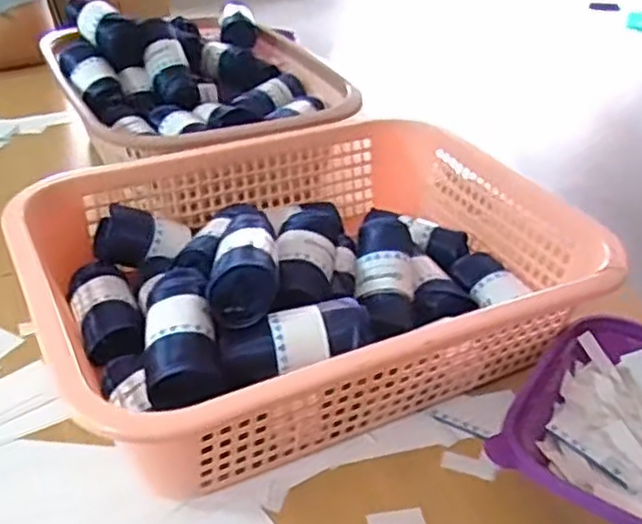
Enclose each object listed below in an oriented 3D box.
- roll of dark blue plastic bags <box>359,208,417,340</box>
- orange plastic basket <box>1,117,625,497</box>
[{"bbox_3d":[0.050,0.006,0.545,0.042,0.032,0.103,1,59,-5],"label":"roll of dark blue plastic bags"},{"bbox_3d":[-0.015,0.015,0.551,0.376,0.115,0.291,-12,37,-23],"label":"orange plastic basket"}]

